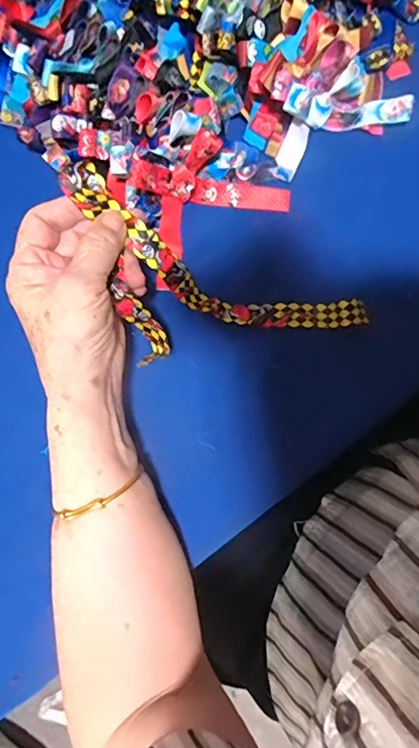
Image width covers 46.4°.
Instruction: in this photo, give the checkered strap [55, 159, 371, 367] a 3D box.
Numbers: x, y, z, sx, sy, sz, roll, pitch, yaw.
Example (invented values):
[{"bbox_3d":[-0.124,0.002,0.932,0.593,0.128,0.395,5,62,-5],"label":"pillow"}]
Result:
[{"bbox_3d":[-0.001,-0.054,0.360,0.240,0.057,0.097,19,78,-25],"label":"checkered strap"}]

